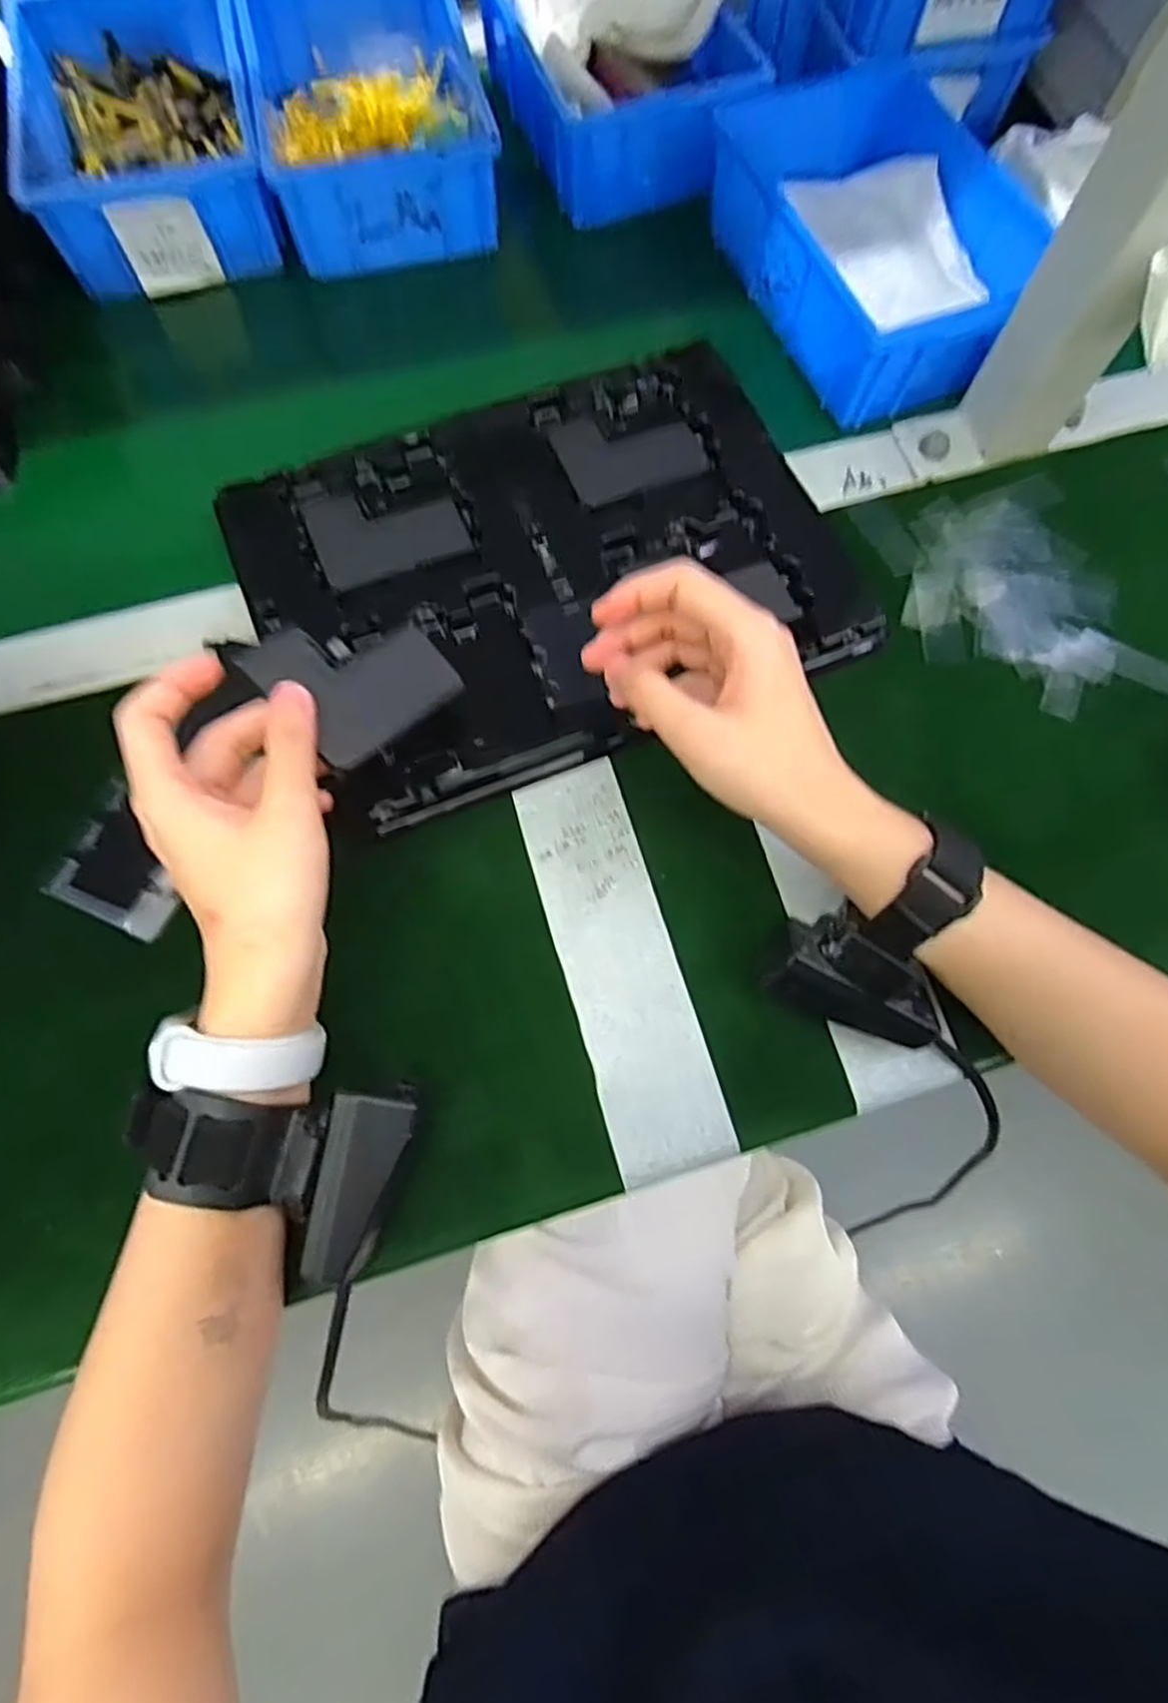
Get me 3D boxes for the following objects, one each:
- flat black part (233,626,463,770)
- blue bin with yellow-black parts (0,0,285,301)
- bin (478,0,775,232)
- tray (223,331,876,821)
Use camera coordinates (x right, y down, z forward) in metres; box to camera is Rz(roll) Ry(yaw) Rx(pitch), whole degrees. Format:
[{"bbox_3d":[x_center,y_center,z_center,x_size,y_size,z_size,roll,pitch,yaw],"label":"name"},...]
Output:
[{"bbox_3d":[-0.097,-0.078,0.334,0.075,0.008,0.060,-42,105,-25],"label":"flat black part"},{"bbox_3d":[-0.280,-0.468,0.494,0.138,0.058,0.216,-16,73,-6],"label":"blue bin with yellow-black parts"},{"bbox_3d":[0.023,-0.516,0.501,0.134,0.064,0.218,-20,73,-7],"label":"bin"},{"bbox_3d":[-0.019,-0.152,0.404,0.294,0.021,0.217,-21,73,-8],"label":"tray"}]

